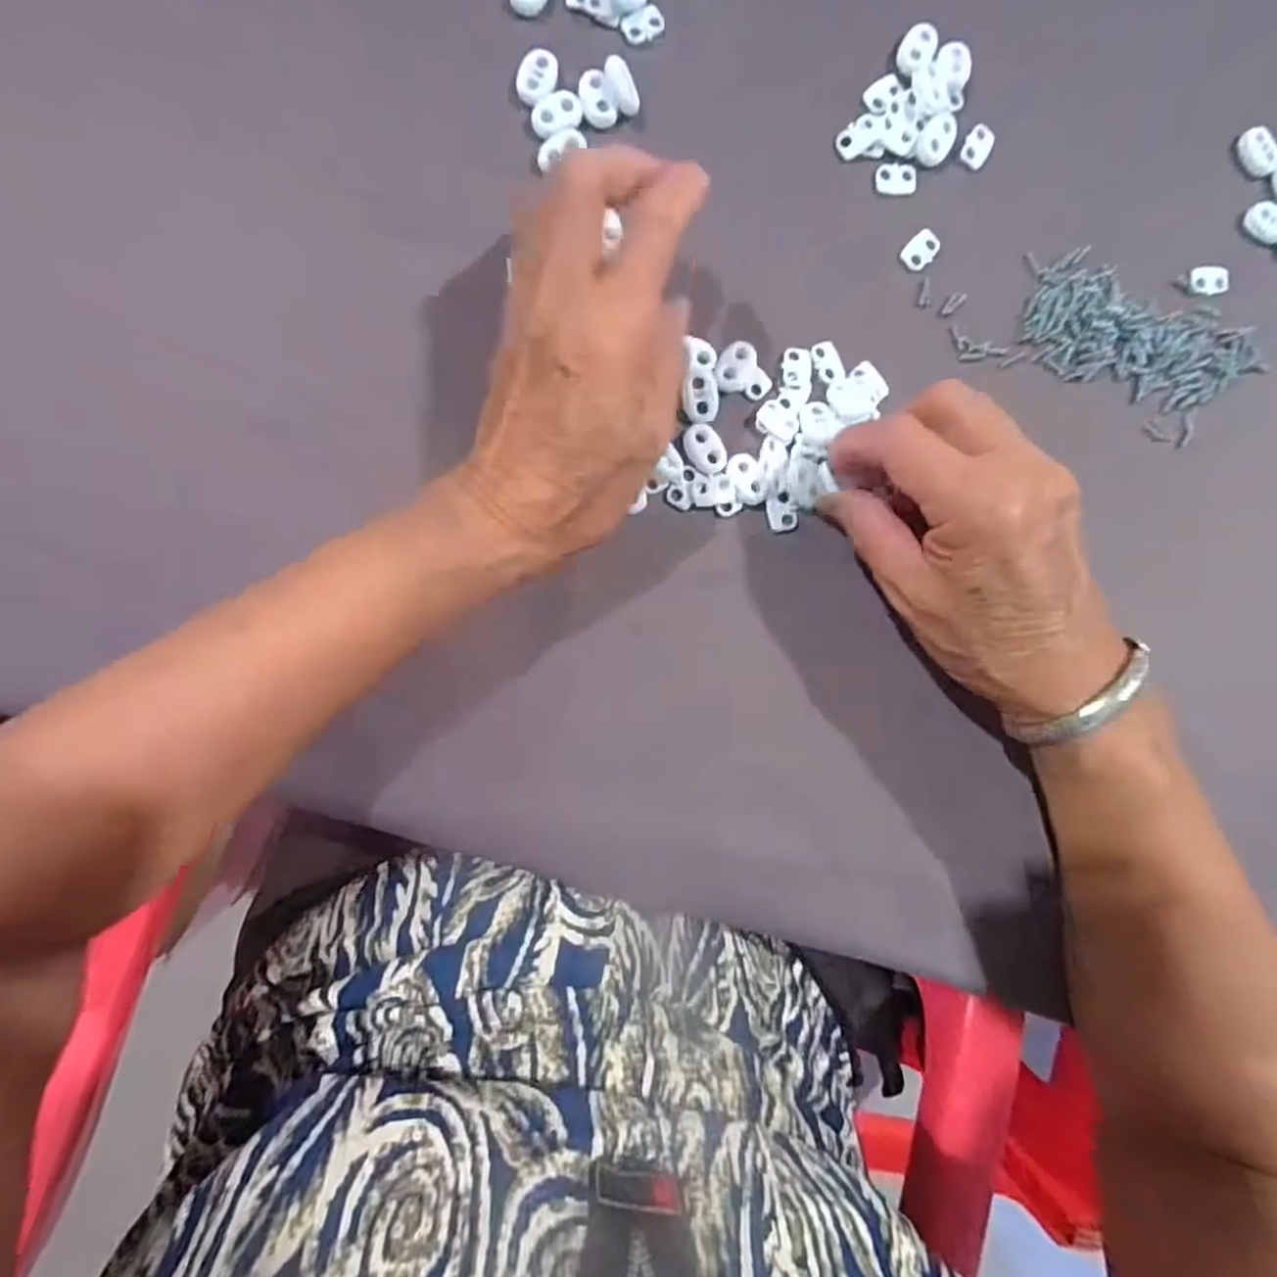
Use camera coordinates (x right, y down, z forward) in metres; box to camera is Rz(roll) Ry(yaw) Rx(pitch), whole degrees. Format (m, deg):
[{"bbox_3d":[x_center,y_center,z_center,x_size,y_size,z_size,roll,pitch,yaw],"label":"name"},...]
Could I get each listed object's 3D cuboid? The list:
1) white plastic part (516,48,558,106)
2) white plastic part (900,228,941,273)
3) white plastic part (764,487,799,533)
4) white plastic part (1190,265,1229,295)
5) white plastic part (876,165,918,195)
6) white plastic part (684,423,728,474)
[{"bbox_3d":[-0.043,-0.238,0.281,0.015,0.007,0.024,16,87,-6],"label":"white plastic part"},{"bbox_3d":[0.128,-0.176,0.297,0.013,0.004,0.019,45,84,-3],"label":"white plastic part"},{"bbox_3d":[0.062,-0.056,0.286,0.013,0.004,0.020,-12,101,10],"label":"white plastic part"},{"bbox_3d":[0.273,-0.172,0.313,0.015,0.005,0.014,-10,91,-5],"label":"white plastic part"},{"bbox_3d":[0.117,-0.208,0.295,0.018,0.004,0.013,-1,91,-5],"label":"white plastic part"},{"bbox_3d":[0.029,-0.082,0.281,0.015,0.004,0.022,-26,91,-6],"label":"white plastic part"}]

